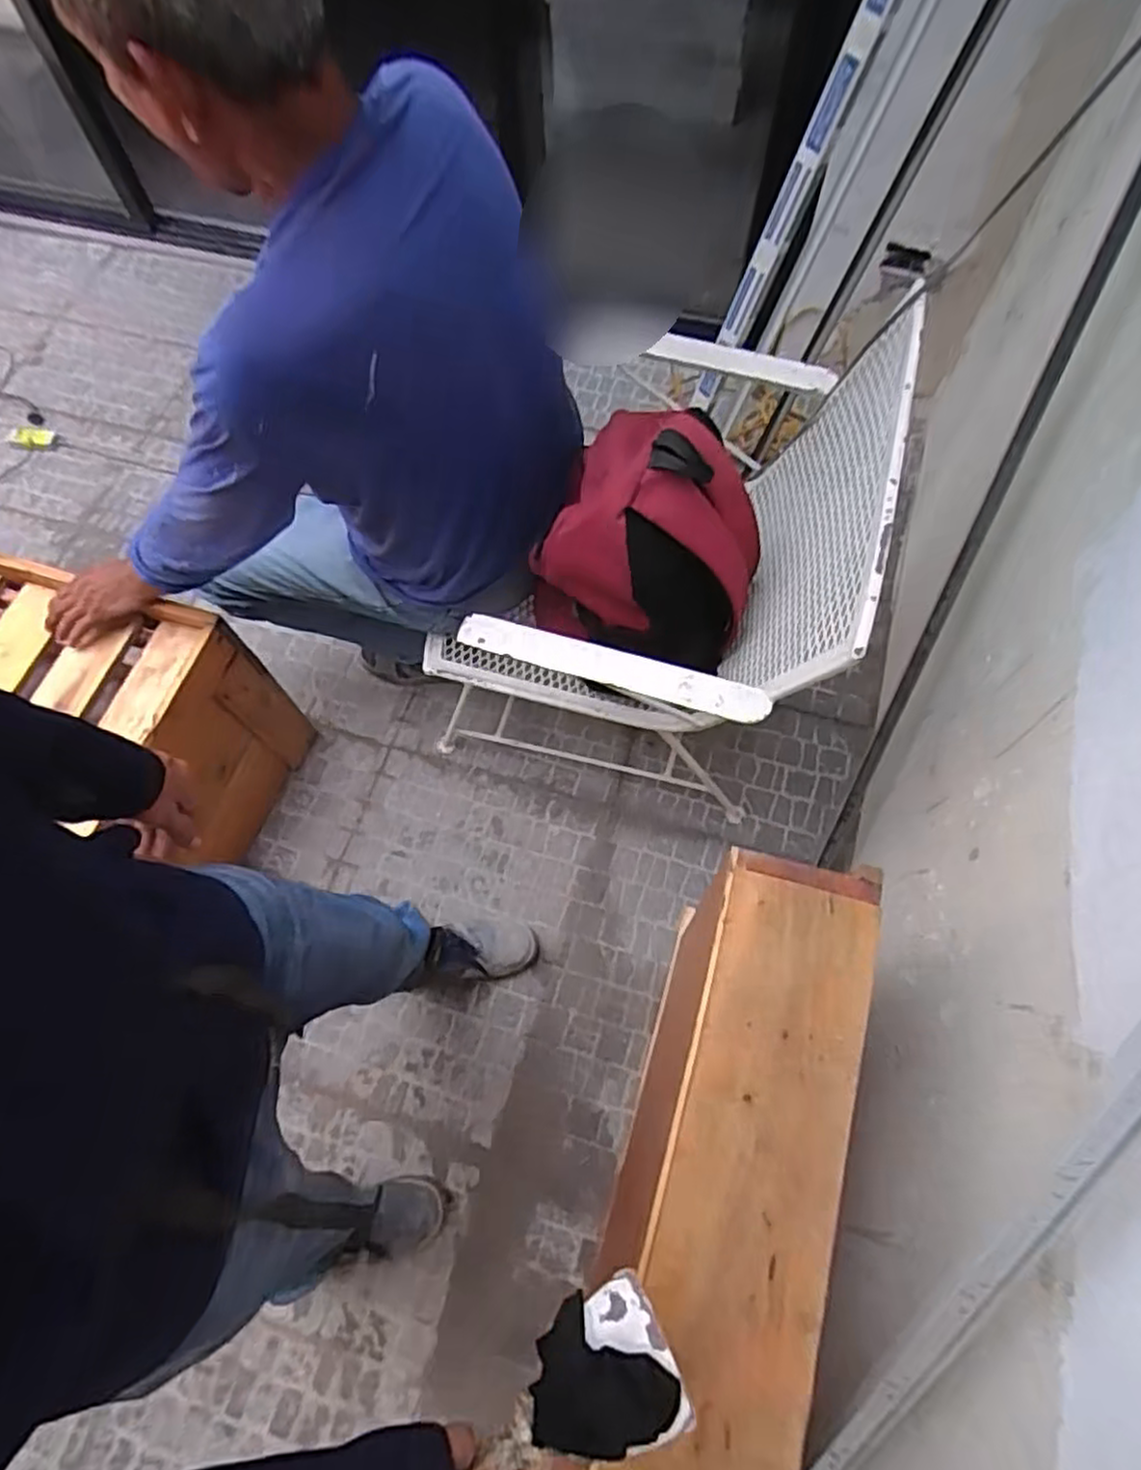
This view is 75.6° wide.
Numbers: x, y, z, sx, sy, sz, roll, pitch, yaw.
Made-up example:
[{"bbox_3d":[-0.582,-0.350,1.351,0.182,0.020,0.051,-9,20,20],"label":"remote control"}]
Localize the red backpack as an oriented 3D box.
[{"bbox_3d":[0.102,-0.208,0.946,0.246,0.316,0.259,23,70,10],"label":"red backpack"}]

